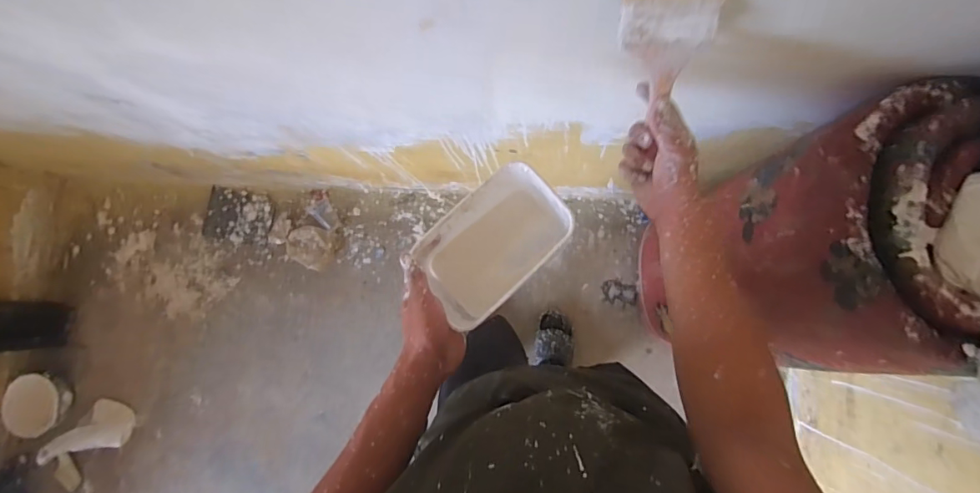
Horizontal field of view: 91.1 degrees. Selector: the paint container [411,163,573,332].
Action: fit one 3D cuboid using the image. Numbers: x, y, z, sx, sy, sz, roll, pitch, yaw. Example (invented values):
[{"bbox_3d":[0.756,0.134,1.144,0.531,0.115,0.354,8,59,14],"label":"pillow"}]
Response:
[{"bbox_3d":[0.002,-0.005,0.526,0.168,0.059,0.115,-41,81,-1],"label":"paint container"}]

